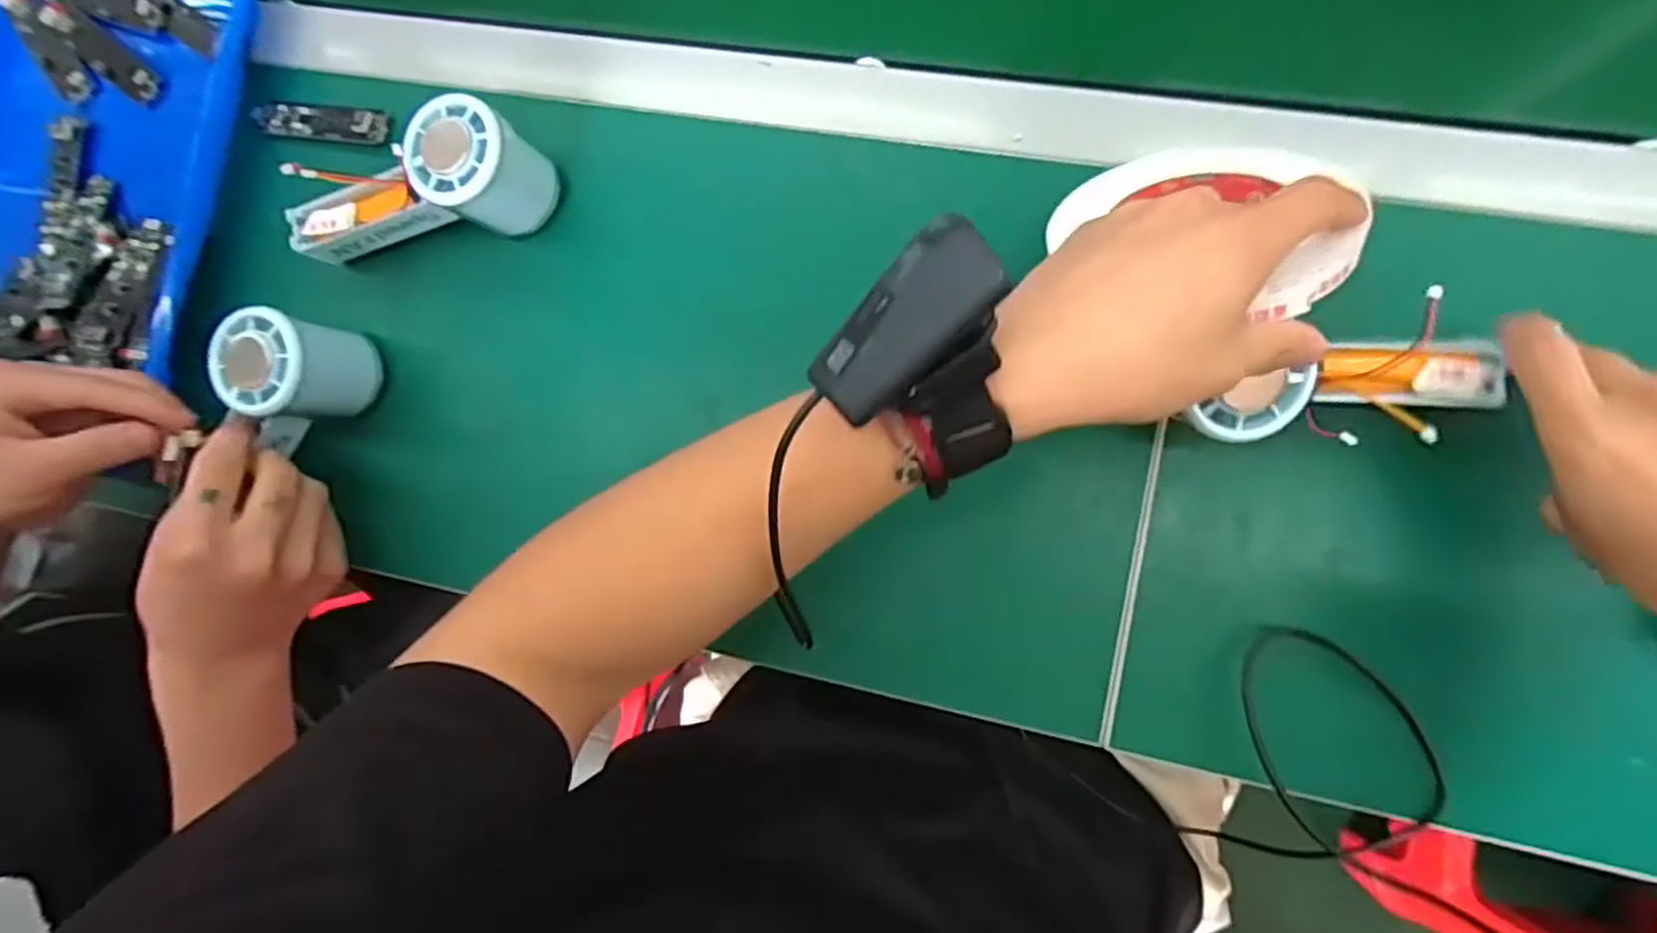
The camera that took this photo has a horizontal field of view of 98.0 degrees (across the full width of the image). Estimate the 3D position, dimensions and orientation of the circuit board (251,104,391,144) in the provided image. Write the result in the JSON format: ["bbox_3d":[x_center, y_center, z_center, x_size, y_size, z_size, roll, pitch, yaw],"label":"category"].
[{"bbox_3d":[-0.318,-0.216,0.447,0.089,0.014,0.022,8,87,9],"label":"circuit board"}]

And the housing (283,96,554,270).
[{"bbox_3d":[-0.233,-0.158,0.409,0.153,0.069,0.054,-5,85,8],"label":"housing"}]

